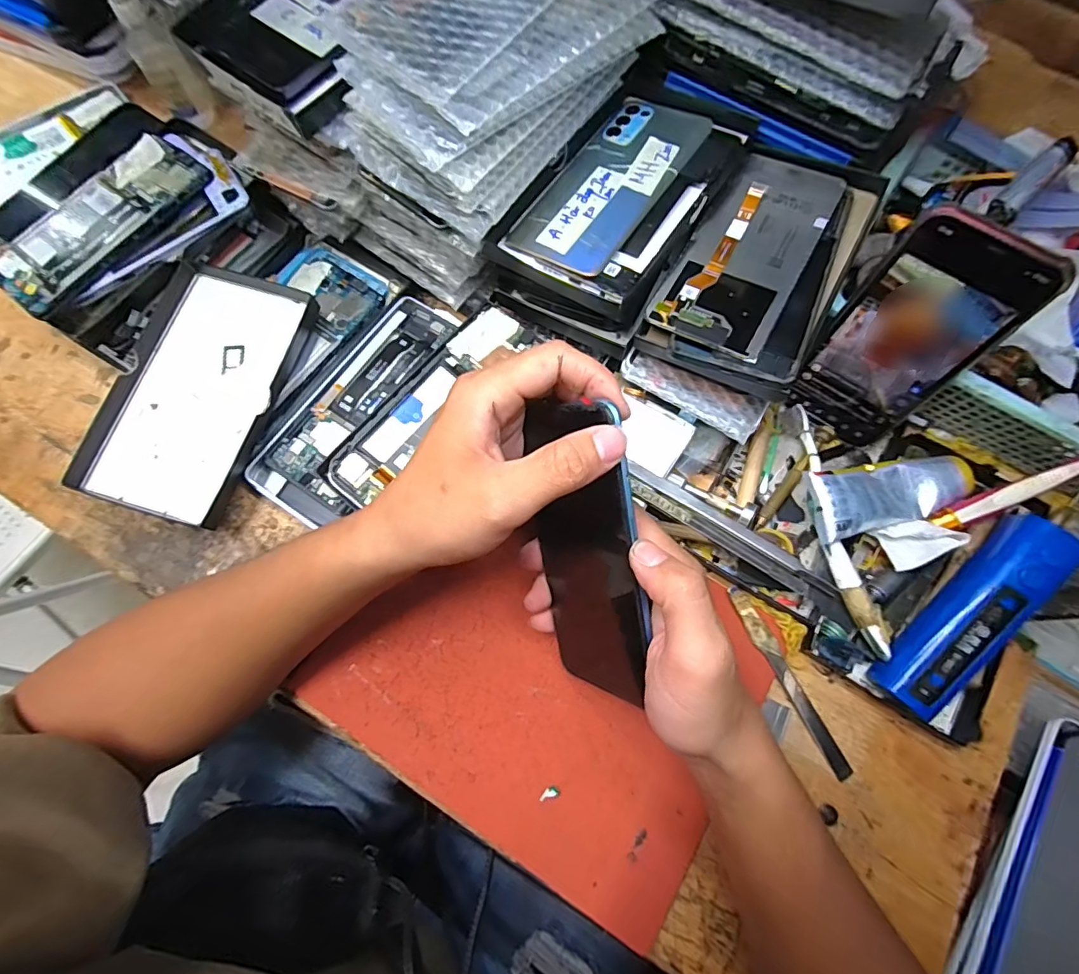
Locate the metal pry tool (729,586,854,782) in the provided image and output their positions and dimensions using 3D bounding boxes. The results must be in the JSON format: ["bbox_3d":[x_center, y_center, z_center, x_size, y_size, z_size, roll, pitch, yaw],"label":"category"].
[{"bbox_3d":[0.157,0.121,0.321,0.013,0.008,0.125,-28,76,-9],"label":"metal pry tool"}]

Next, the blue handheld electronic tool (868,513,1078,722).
[{"bbox_3d":[0.253,0.075,0.297,0.032,0.029,0.130,39,95,10],"label":"blue handheld electronic tool"}]

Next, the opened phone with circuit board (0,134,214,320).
[{"bbox_3d":[-0.311,-0.189,0.361,0.063,0.009,0.153,39,76,3],"label":"opened phone with circuit board"}]

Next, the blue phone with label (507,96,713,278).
[{"bbox_3d":[0.048,-0.201,0.336,0.067,0.012,0.149,34,75,9],"label":"blue phone with label"}]

